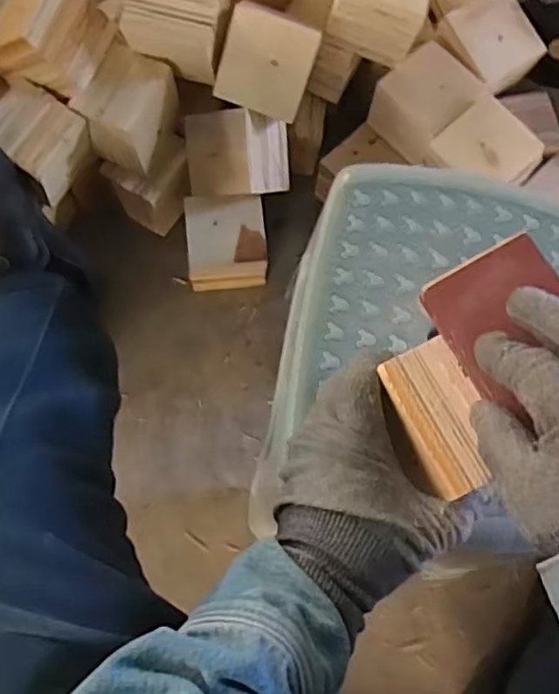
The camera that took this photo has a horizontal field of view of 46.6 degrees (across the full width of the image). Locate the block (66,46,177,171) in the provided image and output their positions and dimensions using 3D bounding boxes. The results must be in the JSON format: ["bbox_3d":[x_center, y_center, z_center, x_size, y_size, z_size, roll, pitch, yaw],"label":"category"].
[{"bbox_3d":[-0.174,-0.274,0.750,0.083,0.088,0.101,24,75,5],"label":"block"}]

